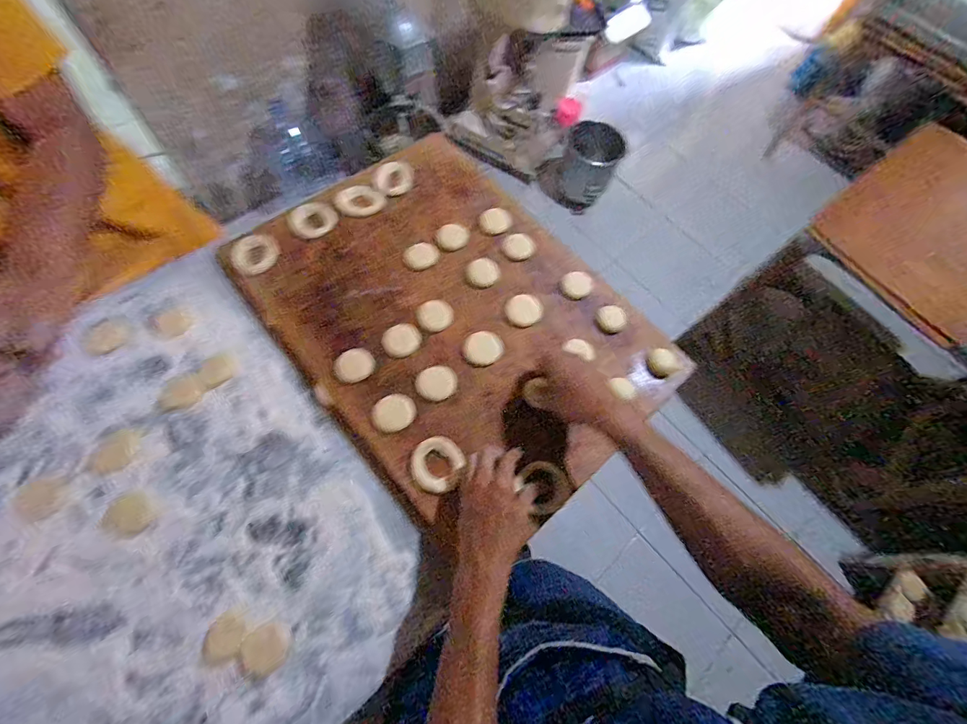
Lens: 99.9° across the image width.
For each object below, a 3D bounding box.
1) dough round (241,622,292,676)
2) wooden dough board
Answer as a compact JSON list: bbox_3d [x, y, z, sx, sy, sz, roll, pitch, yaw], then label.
[{"bbox_3d":[-0.226,0.300,0.425,0.048,0.004,0.043,-27,72,-17],"label":"dough round"},{"bbox_3d":[-0.043,-0.080,0.584,0.421,0.031,0.568,-37,75,-19],"label":"wooden dough board"}]

